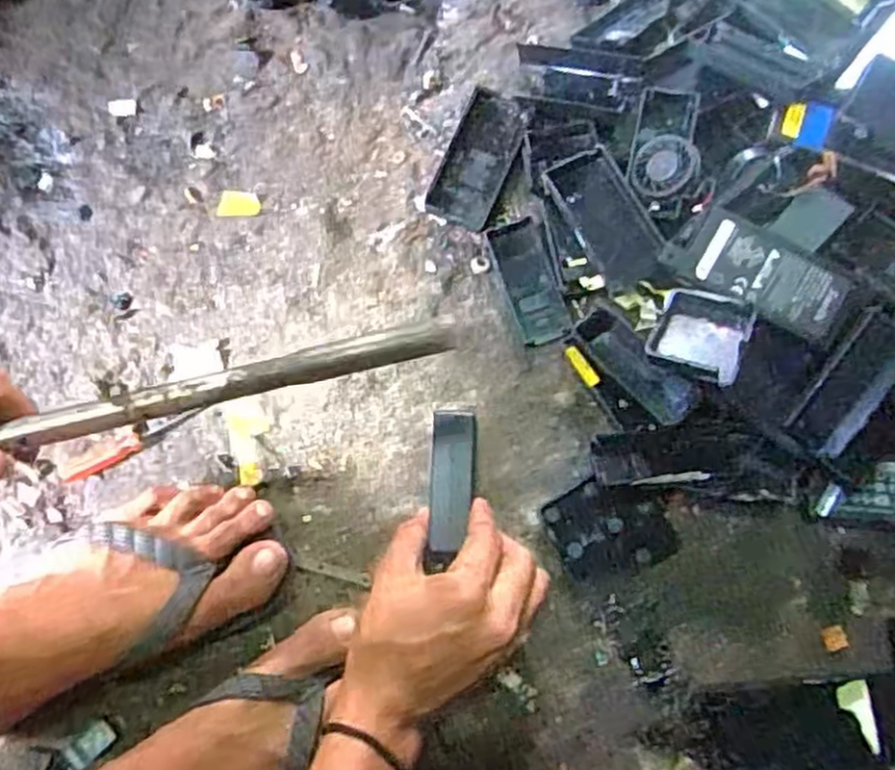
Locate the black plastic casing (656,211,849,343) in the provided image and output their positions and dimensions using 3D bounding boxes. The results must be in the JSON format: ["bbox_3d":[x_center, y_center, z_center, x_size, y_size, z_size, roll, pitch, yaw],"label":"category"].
[{"bbox_3d":[0.194,-0.071,0.482,0.108,0.018,0.049,25,98,8],"label":"black plastic casing"}]

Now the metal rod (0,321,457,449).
[{"bbox_3d":[-0.099,0.000,0.354,0.206,0.010,0.014,-14,79,-4],"label":"metal rod"}]

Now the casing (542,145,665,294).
[{"bbox_3d":[0.110,-0.116,0.531,0.047,0.014,0.102,-24,80,-4],"label":"casing"}]

